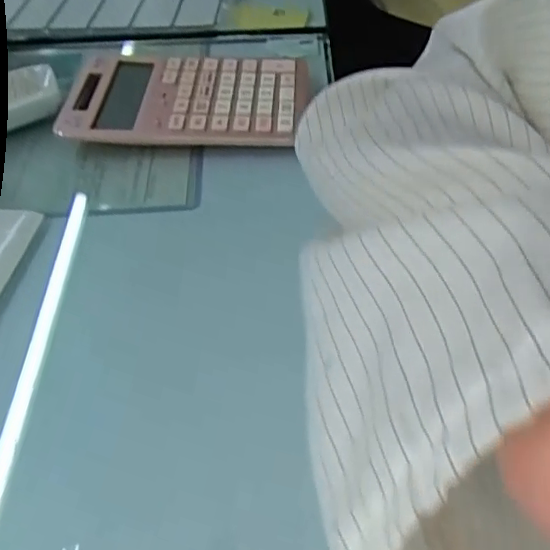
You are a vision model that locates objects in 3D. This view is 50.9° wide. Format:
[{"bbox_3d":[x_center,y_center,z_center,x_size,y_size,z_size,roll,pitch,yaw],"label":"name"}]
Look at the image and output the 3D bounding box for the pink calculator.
[{"bbox_3d":[-0.068,-0.135,0.444,0.178,0.021,0.106,2,49,5],"label":"pink calculator"}]

